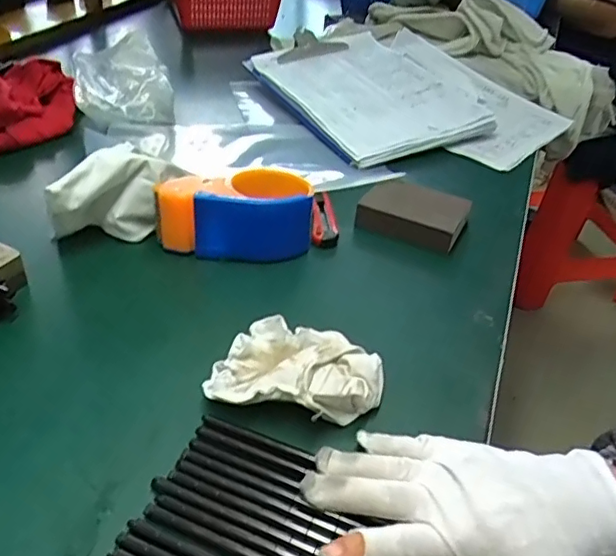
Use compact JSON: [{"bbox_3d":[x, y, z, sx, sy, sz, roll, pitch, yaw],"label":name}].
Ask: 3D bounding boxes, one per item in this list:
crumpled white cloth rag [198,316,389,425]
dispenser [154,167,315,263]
[{"bbox_3d":[-0.005,0.056,0.389,0.112,0.044,0.080,10,40,6],"label":"crumpled white cloth rag"},{"bbox_3d":[-0.065,-0.058,0.520,0.134,0.066,0.069,-4,40,-12],"label":"dispenser"}]

